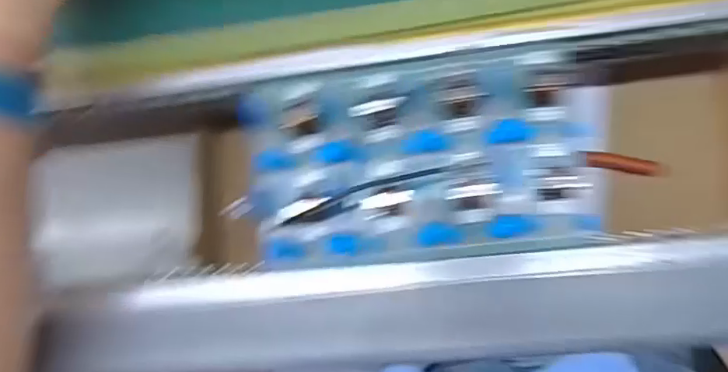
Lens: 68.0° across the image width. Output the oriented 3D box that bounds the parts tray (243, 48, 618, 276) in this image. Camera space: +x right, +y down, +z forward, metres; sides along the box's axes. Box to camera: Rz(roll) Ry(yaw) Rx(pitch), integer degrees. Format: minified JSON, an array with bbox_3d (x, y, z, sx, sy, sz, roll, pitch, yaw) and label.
[{"bbox_3d":[0.031,-0.013,0.266,0.172,0.012,0.092,-7,85,7],"label":"parts tray"}]

